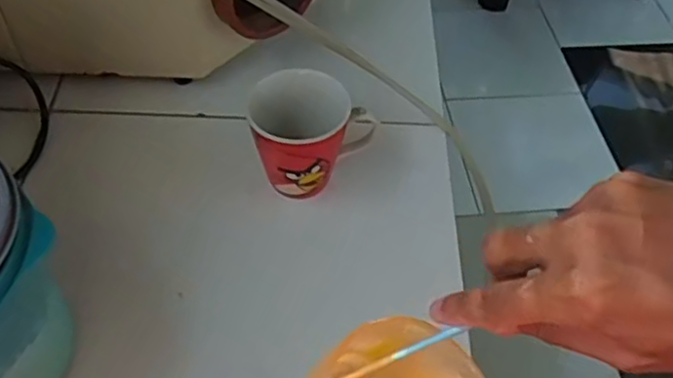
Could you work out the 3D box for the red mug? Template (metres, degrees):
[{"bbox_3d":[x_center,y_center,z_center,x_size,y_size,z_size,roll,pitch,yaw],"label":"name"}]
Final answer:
[{"bbox_3d":[-0.022,-0.046,0.595,0.108,0.089,0.074,-7,53,-9],"label":"red mug"}]

